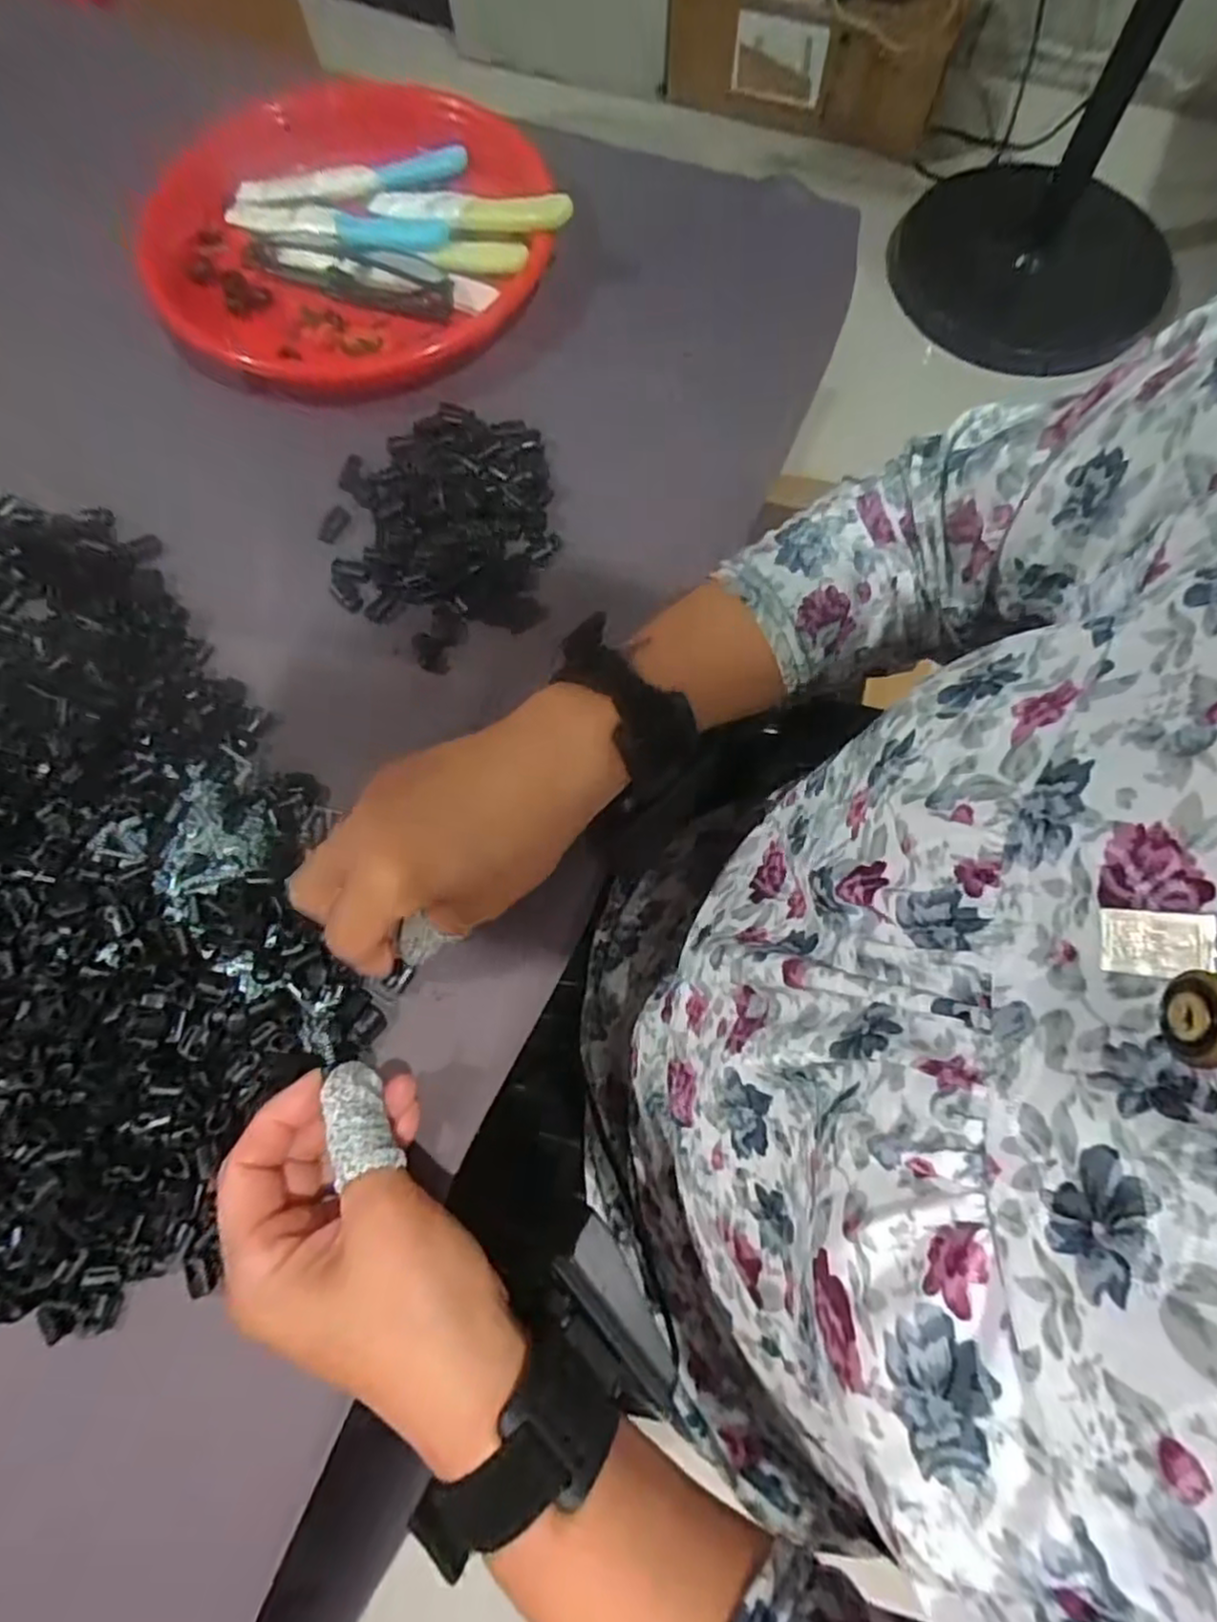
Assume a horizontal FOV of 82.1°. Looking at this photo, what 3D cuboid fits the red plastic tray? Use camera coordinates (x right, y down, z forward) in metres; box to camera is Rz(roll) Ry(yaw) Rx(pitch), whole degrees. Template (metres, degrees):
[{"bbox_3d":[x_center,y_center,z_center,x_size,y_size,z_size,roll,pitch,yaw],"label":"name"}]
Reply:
[{"bbox_3d":[-0.169,-0.380,0.460,0.255,0.046,0.256,-30,75,-7],"label":"red plastic tray"}]

